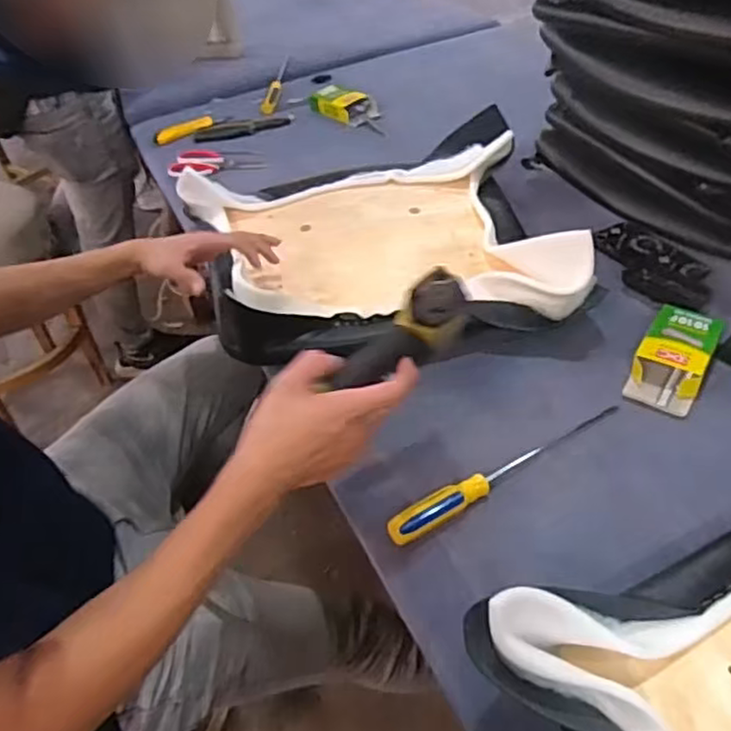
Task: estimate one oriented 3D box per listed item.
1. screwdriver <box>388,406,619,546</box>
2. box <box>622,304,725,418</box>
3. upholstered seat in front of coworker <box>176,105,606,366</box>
[{"bbox_3d":[0.154,0.105,0.725,0.303,0.033,0.028,-28,47,-21],"label":"screwdriver"},{"bbox_3d":[0.369,-0.017,0.815,0.079,0.038,0.160,21,50,27],"label":"box"},{"bbox_3d":[-0.002,-0.209,0.981,0.513,0.106,0.454,-9,43,-2],"label":"upholstered seat in front of coworker"}]

